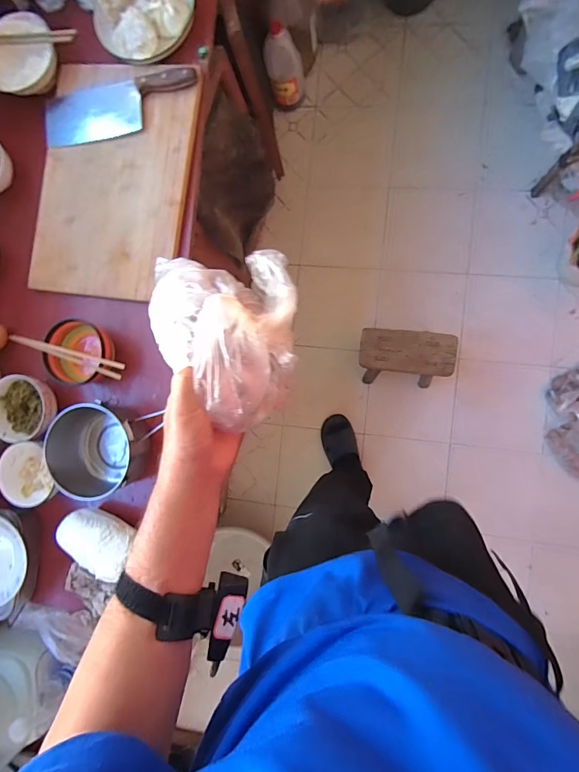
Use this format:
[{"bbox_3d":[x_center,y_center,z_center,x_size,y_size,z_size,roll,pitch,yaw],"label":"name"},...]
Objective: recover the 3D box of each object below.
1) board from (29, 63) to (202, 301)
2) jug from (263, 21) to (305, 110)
[{"bbox_3d":[-0.349,-0.403,0.769,0.308,0.028,0.456,6,88,7],"label":"board"},{"bbox_3d":[-0.014,-1.120,1.396,0.126,0.259,0.118,-5,87,6],"label":"jug"}]

